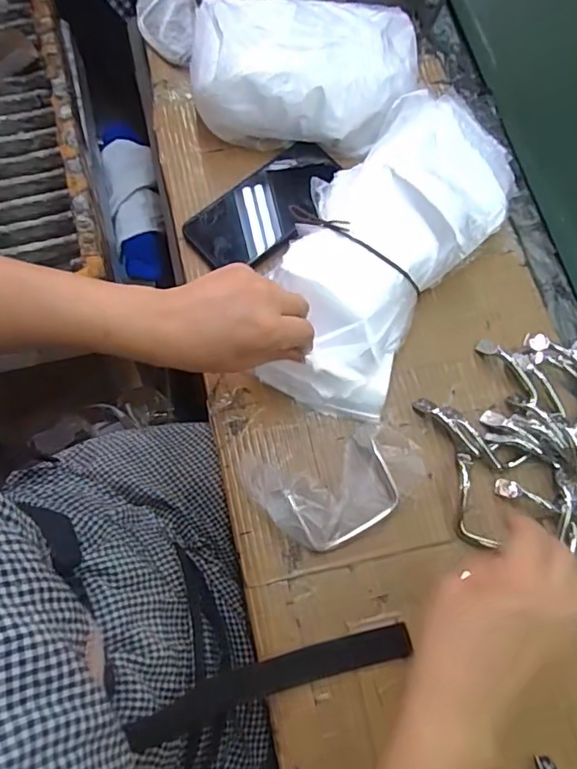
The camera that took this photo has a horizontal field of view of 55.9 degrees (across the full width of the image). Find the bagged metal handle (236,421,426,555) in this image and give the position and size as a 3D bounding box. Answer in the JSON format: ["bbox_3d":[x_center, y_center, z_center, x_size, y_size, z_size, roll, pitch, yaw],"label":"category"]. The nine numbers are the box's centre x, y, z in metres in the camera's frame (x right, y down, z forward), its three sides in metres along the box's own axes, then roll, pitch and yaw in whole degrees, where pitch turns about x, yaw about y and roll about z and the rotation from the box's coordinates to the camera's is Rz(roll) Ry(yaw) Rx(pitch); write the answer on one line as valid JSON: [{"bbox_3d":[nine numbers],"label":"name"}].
[{"bbox_3d":[0.042,0.083,0.441,0.140,0.036,0.081,-20,73,-5],"label":"bagged metal handle"}]

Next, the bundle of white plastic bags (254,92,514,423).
[{"bbox_3d":[0.085,-0.118,0.479,0.144,0.052,0.298,27,82,9],"label":"bundle of white plastic bags"}]

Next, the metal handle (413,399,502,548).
[{"bbox_3d":[0.153,0.069,0.460,0.052,0.011,0.131,-15,72,-4],"label":"metal handle"}]

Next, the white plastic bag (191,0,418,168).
[{"bbox_3d":[0.017,-0.312,0.541,0.210,0.088,0.133,5,72,3],"label":"white plastic bag"}]

